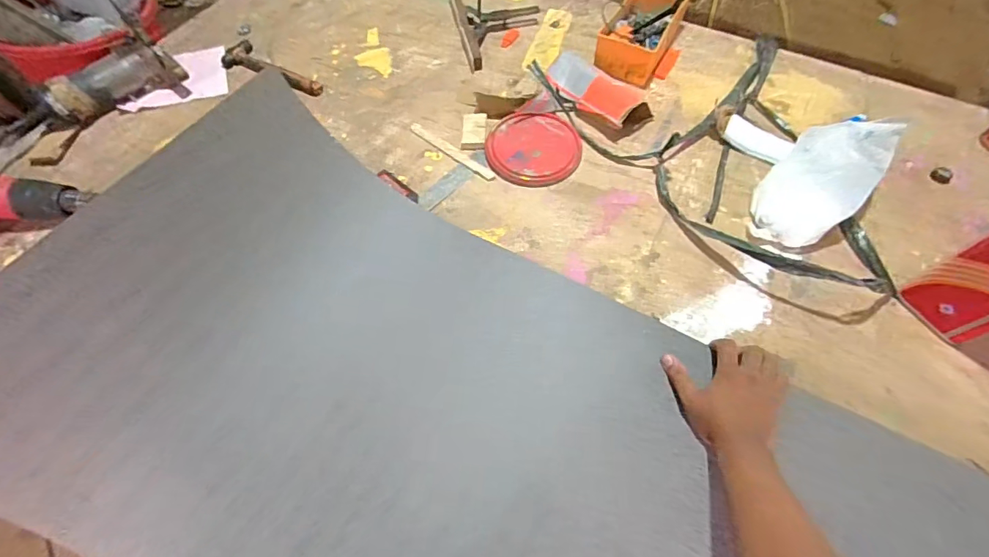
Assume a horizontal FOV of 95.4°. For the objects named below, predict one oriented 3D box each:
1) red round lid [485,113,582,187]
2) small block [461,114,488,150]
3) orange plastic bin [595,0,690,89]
[{"bbox_3d":[0.076,-0.245,0.839,0.175,0.022,0.162,-1,59,1],"label":"red round lid"},{"bbox_3d":[-0.038,-0.284,0.869,0.046,0.018,0.085,2,59,2],"label":"small block"},{"bbox_3d":[0.313,-0.527,0.957,0.139,0.079,0.257,26,63,15],"label":"orange plastic bin"}]

